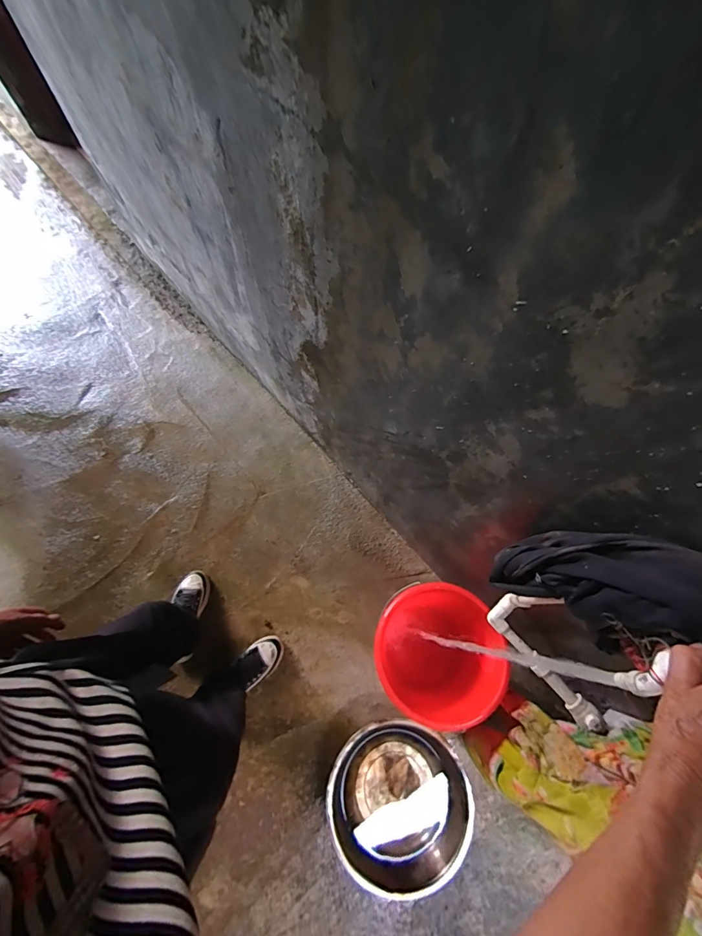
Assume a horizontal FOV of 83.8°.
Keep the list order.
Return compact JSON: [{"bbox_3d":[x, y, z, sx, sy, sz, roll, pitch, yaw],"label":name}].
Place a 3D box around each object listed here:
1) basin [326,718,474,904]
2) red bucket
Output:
[{"bbox_3d":[0.112,0.841,0.995,0.352,0.103,0.339,1,68,-2],"label":"basin"},{"bbox_3d":[0.198,0.474,1.015,0.270,0.260,0.298,-25,73,-11],"label":"red bucket"}]

